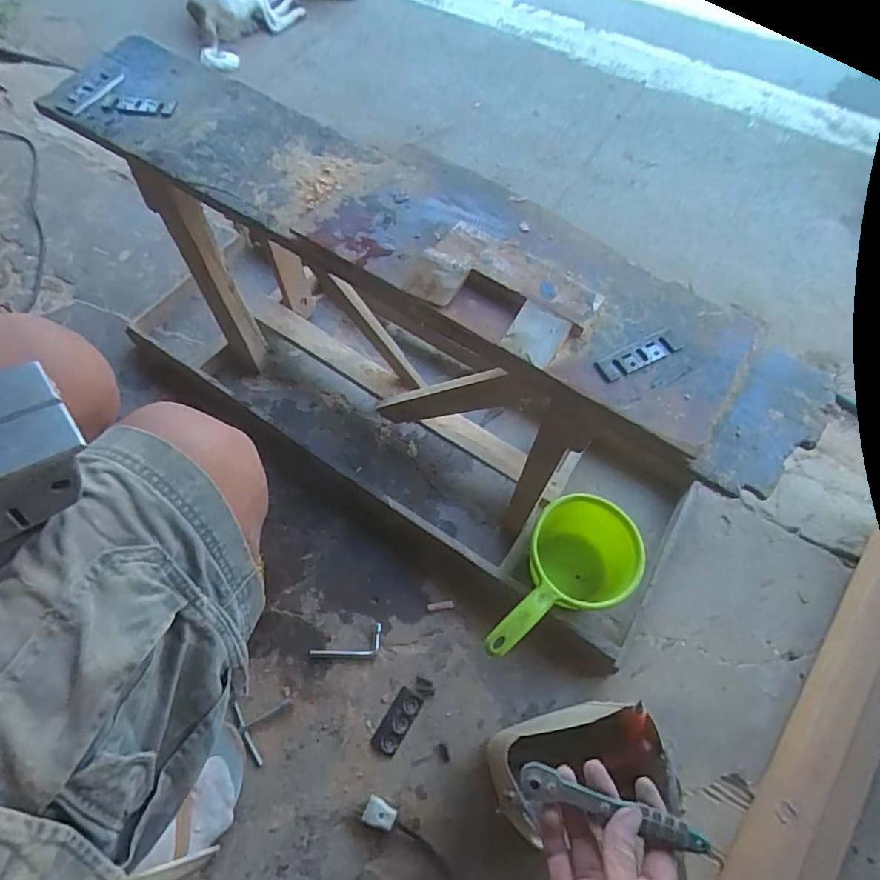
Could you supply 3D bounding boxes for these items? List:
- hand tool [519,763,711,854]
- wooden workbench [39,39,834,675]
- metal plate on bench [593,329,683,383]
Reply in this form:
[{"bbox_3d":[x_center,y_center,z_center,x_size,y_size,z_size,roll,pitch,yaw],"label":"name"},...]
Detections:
[{"bbox_3d":[0.133,0.286,0.427,0.142,0.010,0.027,11,62,13],"label":"hand tool"},{"bbox_3d":[-0.068,-0.131,0.754,0.913,0.457,0.314,31,66,14],"label":"wooden workbench"},{"bbox_3d":[0.177,-0.075,0.489,0.080,0.007,0.024,-26,66,-14],"label":"metal plate on bench"}]

